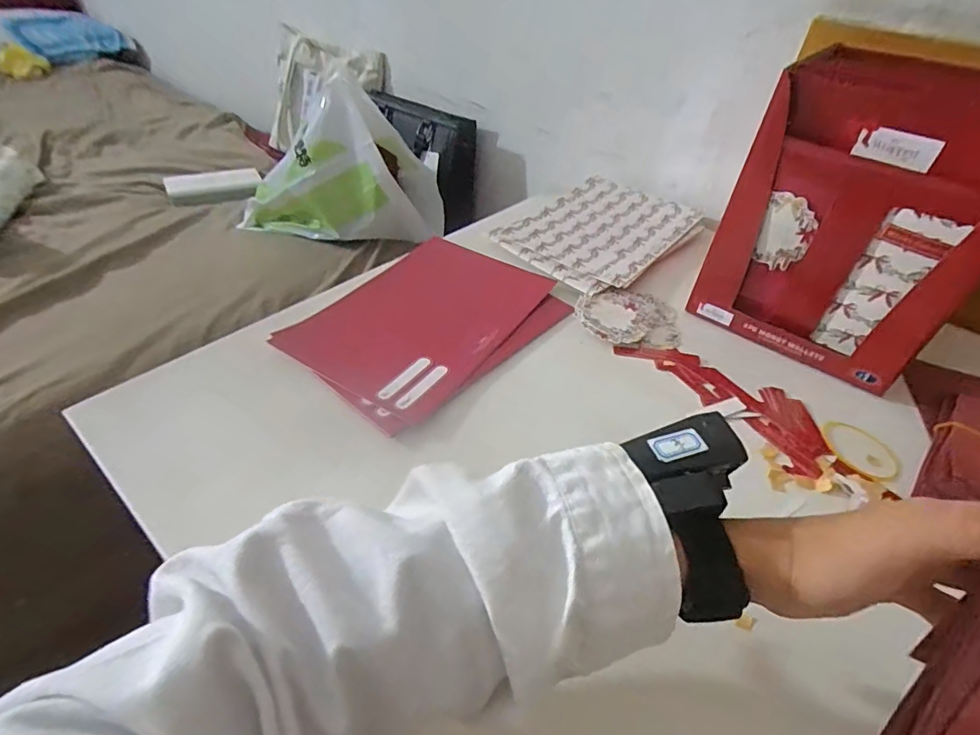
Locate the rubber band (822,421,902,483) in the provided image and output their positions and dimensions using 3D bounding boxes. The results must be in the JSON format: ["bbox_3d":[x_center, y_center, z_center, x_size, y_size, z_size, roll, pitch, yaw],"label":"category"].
[{"bbox_3d":[0.316,0.071,0.426,0.057,0.006,0.059,28,45,22],"label":"rubber band"}]

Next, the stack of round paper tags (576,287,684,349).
[{"bbox_3d":[0.151,-0.057,0.541,0.114,0.014,0.095,1,42,-8],"label":"stack of round paper tags"}]

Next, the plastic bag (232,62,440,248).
[{"bbox_3d":[-0.234,-0.308,0.781,0.326,0.222,0.120,-6,43,-15],"label":"plastic bag"}]

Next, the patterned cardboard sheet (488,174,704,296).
[{"bbox_3d":[0.153,-0.187,0.669,0.183,0.007,0.284,33,50,26],"label":"patterned cardboard sheet"}]

